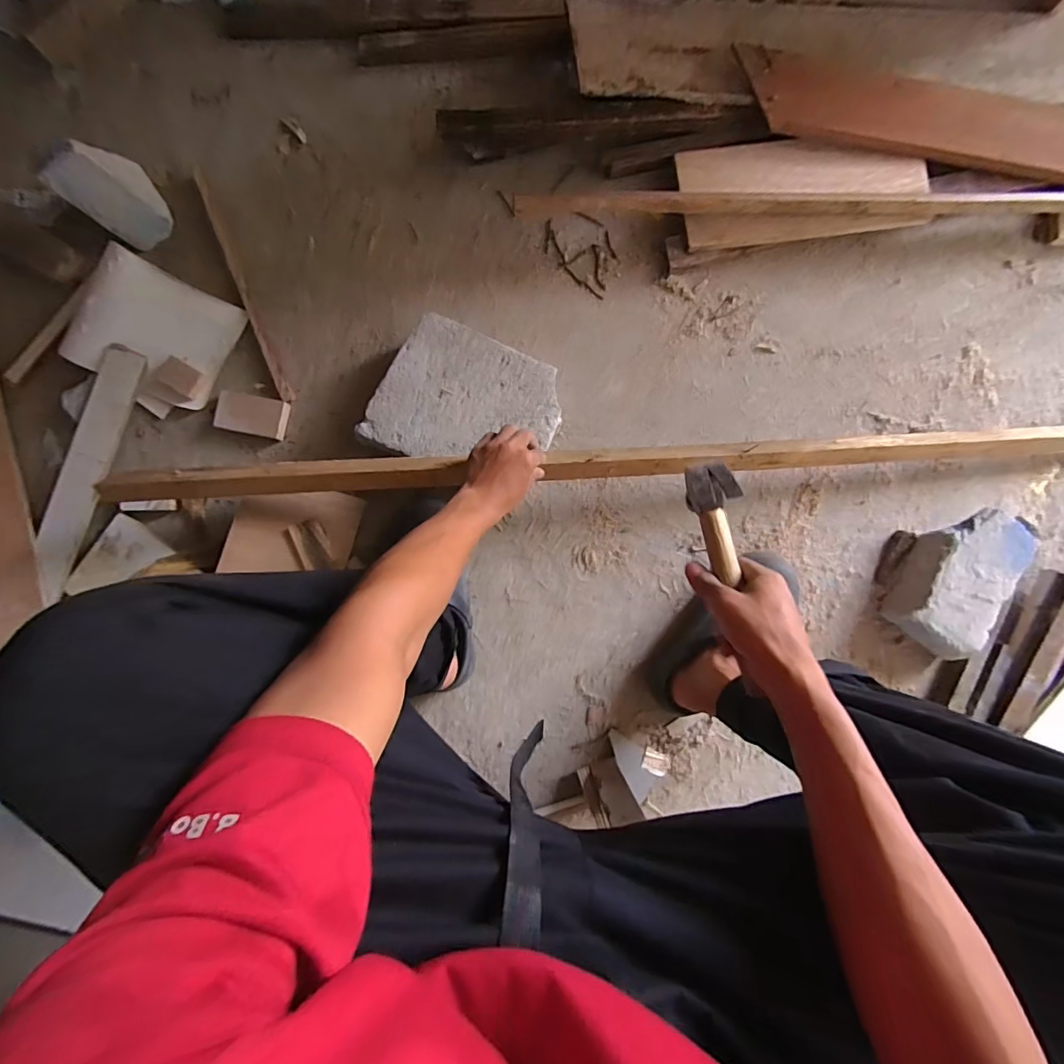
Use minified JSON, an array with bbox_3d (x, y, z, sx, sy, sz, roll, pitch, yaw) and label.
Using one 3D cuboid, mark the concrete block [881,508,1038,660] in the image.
[{"bbox_3d":[0.627,0.069,0.726,0.138,0.081,0.216,25,89,-1],"label":"concrete block"}]

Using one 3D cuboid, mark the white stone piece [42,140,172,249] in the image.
[{"bbox_3d":[-0.580,-0.471,0.676,0.081,0.125,0.100,44,88,0],"label":"white stone piece"}]

